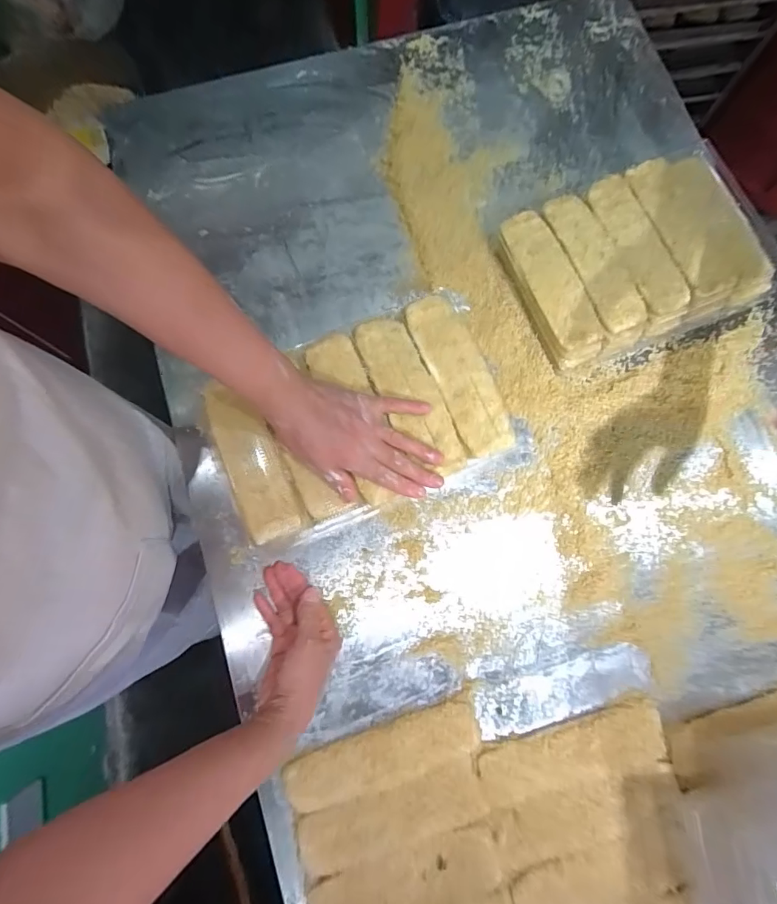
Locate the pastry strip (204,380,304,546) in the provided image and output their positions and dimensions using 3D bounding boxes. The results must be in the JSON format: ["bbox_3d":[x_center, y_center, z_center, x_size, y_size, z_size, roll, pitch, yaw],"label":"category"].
[{"bbox_3d":[-0.146,0.011,0.502,0.057,0.018,0.173,-23,80,-6],"label":"pastry strip"}]

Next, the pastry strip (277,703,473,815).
[{"bbox_3d":[-0.006,0.324,0.493,0.205,0.010,0.055,-17,79,-5],"label":"pastry strip"}]

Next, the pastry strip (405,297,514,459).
[{"bbox_3d":[0.078,-0.085,0.513,0.059,0.012,0.185,-21,80,-5],"label":"pastry strip"}]

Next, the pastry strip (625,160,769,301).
[{"bbox_3d":[0.388,-0.278,0.597,0.102,0.060,0.198,-22,80,-5],"label":"pastry strip"}]

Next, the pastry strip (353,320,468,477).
[{"bbox_3d":[0.026,-0.063,0.506,0.061,0.013,0.186,-30,82,-7],"label":"pastry strip"}]

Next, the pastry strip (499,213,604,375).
[{"bbox_3d":[0.197,-0.197,0.584,0.062,0.047,0.193,-21,80,-5],"label":"pastry strip"}]

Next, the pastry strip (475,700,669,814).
[{"bbox_3d":[0.196,0.324,0.497,0.200,0.008,0.065,-14,79,-4],"label":"pastry strip"}]

